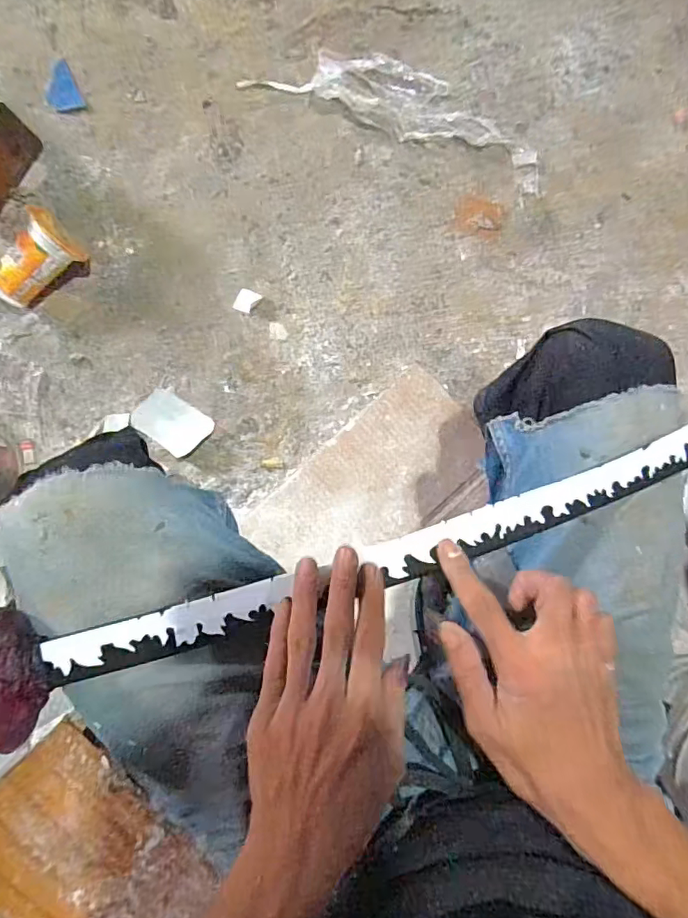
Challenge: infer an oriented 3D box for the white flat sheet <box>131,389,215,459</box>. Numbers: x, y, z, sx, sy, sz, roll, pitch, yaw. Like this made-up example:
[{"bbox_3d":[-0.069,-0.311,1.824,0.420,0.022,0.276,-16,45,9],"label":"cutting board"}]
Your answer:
[{"bbox_3d":[-0.204,-0.043,0.617,0.083,0.006,0.058,34,91,-3],"label":"white flat sheet"}]

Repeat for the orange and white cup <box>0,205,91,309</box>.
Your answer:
[{"bbox_3d":[-0.339,-0.214,0.571,0.064,0.061,0.103,42,88,-4],"label":"orange and white cup"}]

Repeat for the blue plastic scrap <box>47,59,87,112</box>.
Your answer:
[{"bbox_3d":[-0.324,-0.423,0.595,0.037,0.004,0.055,-23,95,-3],"label":"blue plastic scrap"}]

